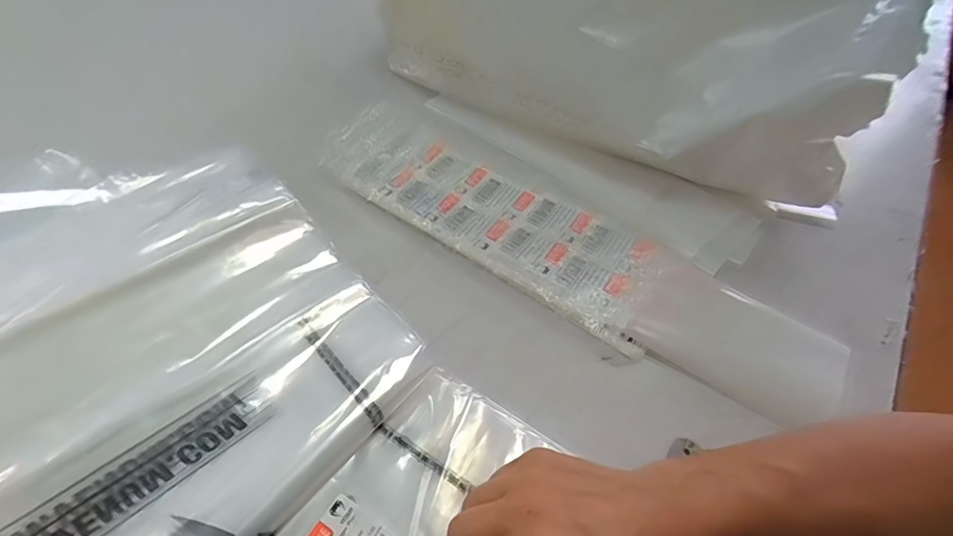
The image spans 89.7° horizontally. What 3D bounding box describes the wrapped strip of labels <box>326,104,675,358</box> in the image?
[{"bbox_3d":[0.012,-0.064,0.461,0.348,0.026,0.121,32,57,18],"label":"wrapped strip of labels"}]

